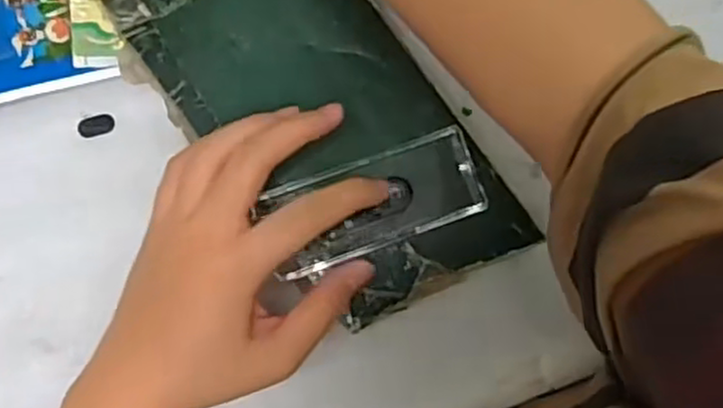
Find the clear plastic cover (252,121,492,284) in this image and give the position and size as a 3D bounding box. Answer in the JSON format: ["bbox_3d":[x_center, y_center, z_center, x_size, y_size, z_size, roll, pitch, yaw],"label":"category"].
[{"bbox_3d":[0.006,-0.001,0.342,0.103,0.017,0.045,-23,84,-7],"label":"clear plastic cover"}]

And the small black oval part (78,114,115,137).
[{"bbox_3d":[-0.135,-0.040,0.364,0.018,0.004,0.010,-12,83,-5],"label":"small black oval part"}]

